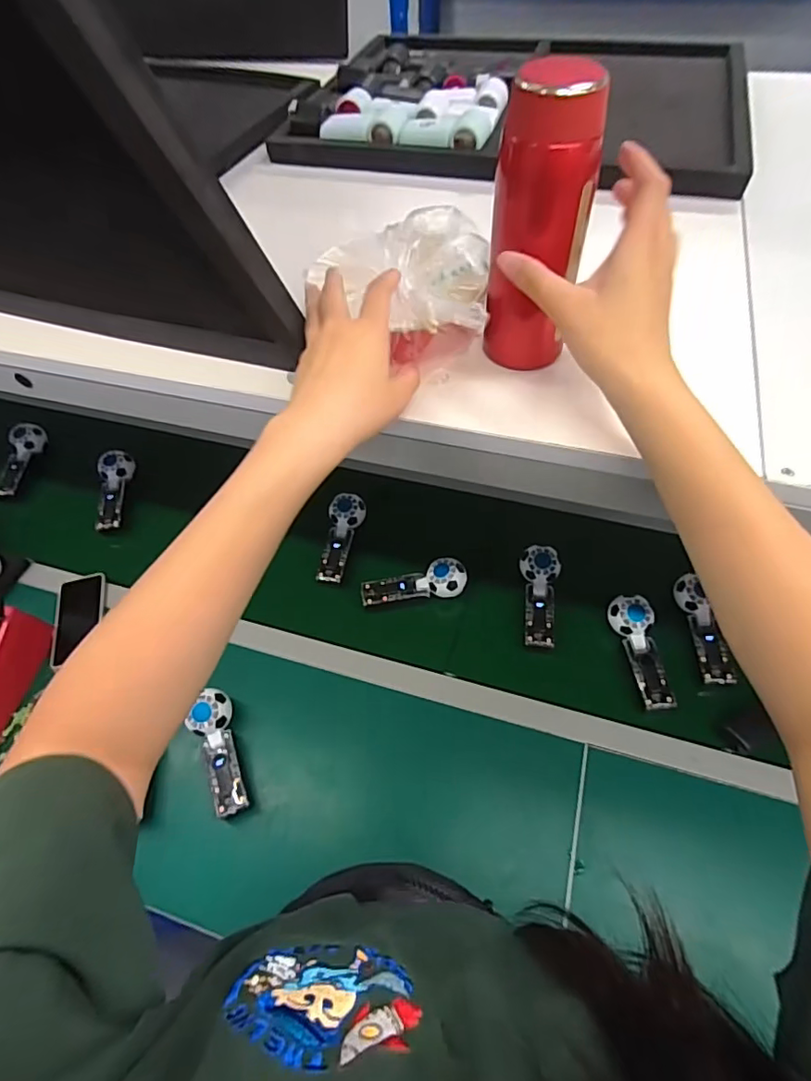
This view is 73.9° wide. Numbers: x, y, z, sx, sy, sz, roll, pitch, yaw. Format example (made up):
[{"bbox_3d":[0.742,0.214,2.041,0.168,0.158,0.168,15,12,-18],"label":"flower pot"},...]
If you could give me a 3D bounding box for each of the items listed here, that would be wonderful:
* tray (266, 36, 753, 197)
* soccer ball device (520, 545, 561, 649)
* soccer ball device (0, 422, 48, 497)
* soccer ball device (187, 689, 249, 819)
[{"bbox_3d":[0.147,-0.578,0.702,0.534,0.042,0.379,14,58,11],"label":"tray"},{"bbox_3d":[0.209,0.092,0.848,0.059,0.062,0.158,6,57,6],"label":"soccer ball device"},{"bbox_3d":[-0.777,-0.159,1.089,0.055,0.047,0.169,7,72,7],"label":"soccer ball device"},{"bbox_3d":[-0.261,0.285,0.751,0.052,0.038,0.150,-16,71,-9],"label":"soccer ball device"}]

